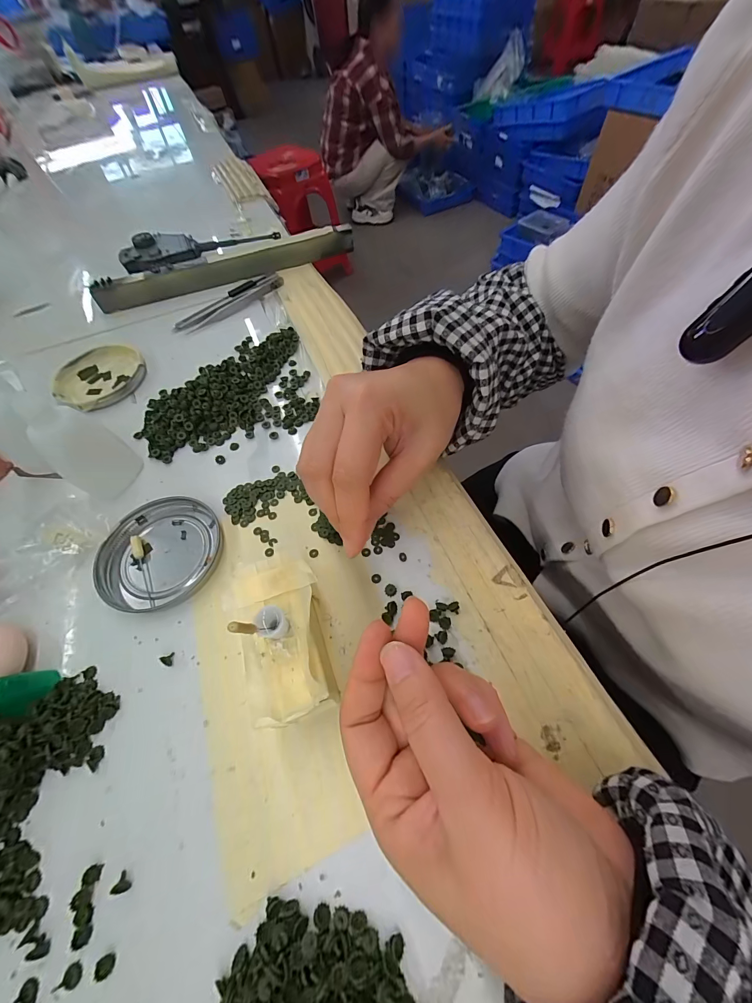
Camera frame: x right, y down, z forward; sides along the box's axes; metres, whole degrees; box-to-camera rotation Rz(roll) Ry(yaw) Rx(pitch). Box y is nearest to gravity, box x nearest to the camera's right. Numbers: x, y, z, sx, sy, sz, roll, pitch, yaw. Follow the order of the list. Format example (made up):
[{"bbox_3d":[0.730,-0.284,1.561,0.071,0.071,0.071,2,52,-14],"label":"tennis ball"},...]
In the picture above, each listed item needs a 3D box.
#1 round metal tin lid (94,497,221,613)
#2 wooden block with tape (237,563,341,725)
[{"bbox_3d":[-0.143,0.032,0.233,0.071,0.012,0.077,-2,59,3],"label":"round metal tin lid"},{"bbox_3d":[-0.046,0.073,0.189,0.041,0.034,0.078,-16,59,-4],"label":"wooden block with tape"}]

